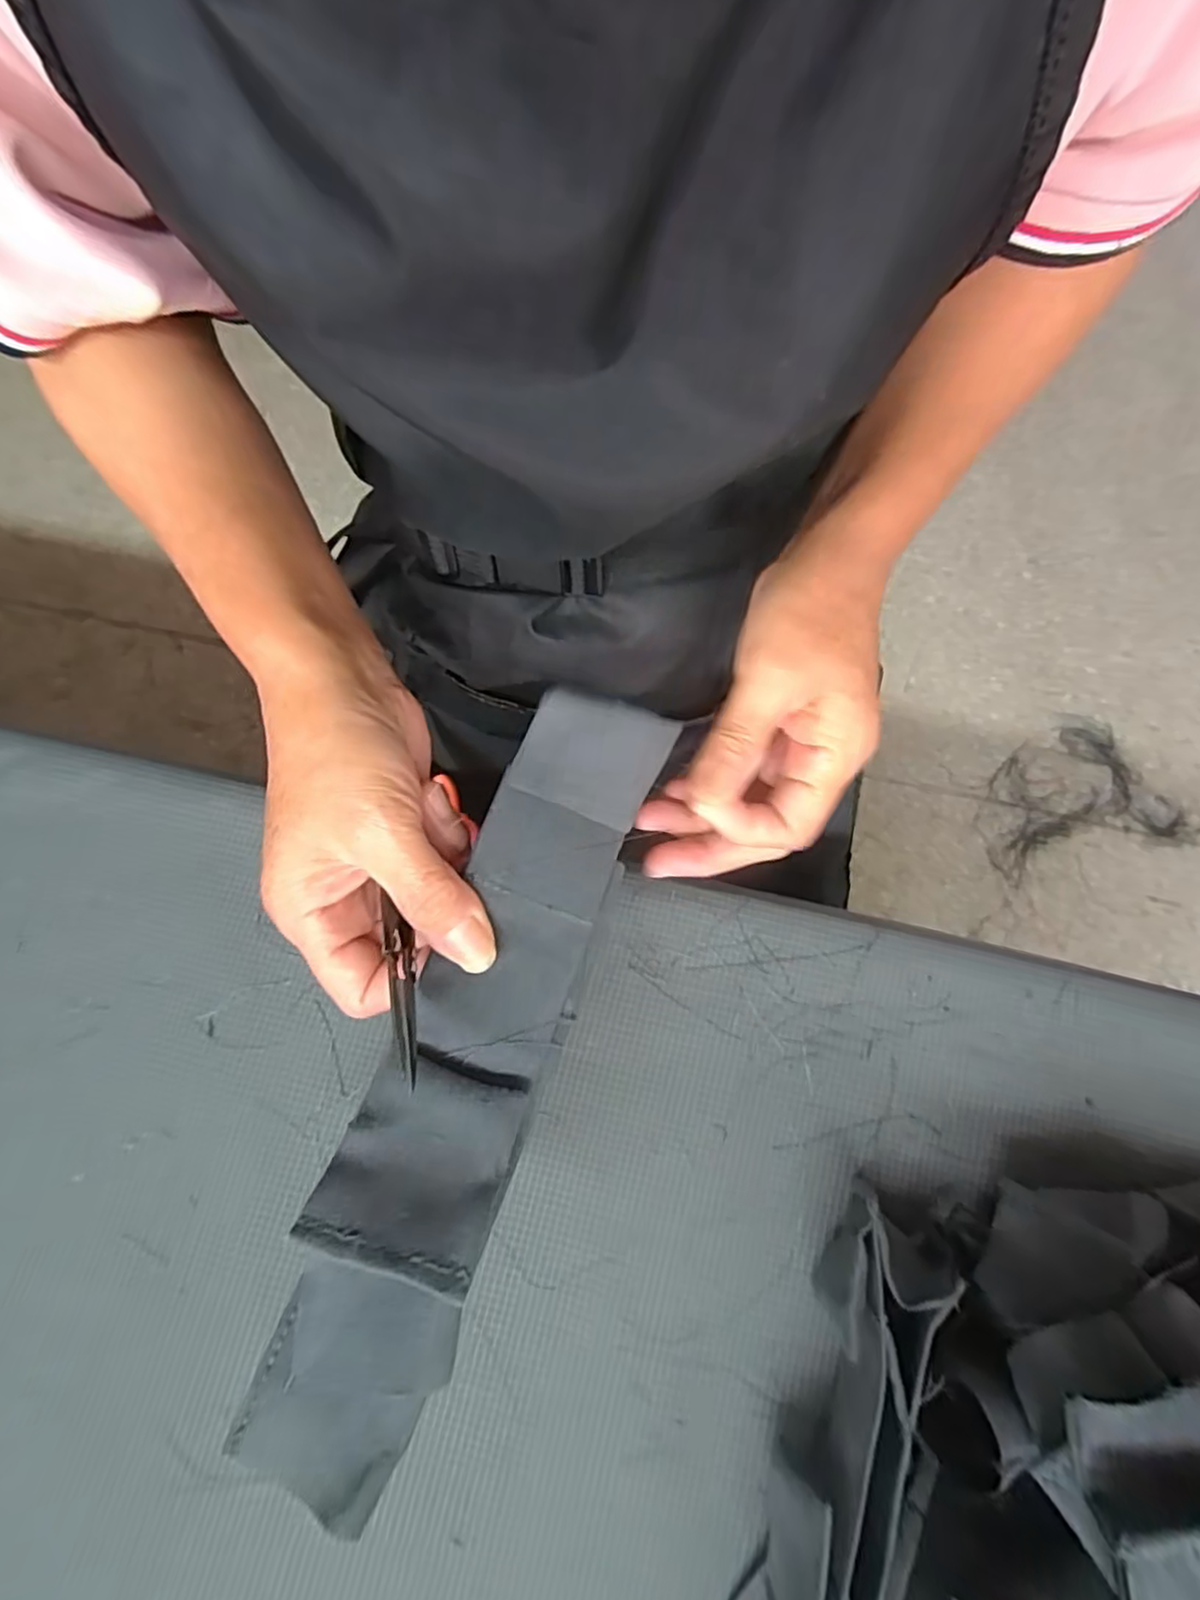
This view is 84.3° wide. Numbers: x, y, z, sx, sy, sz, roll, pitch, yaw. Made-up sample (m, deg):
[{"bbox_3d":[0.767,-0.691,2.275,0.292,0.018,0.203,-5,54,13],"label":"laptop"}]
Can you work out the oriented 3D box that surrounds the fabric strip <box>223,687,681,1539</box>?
[{"bbox_3d":[-0.038,0.072,0.187,0.046,0.038,0.216,20,76,5],"label":"fabric strip"}]

